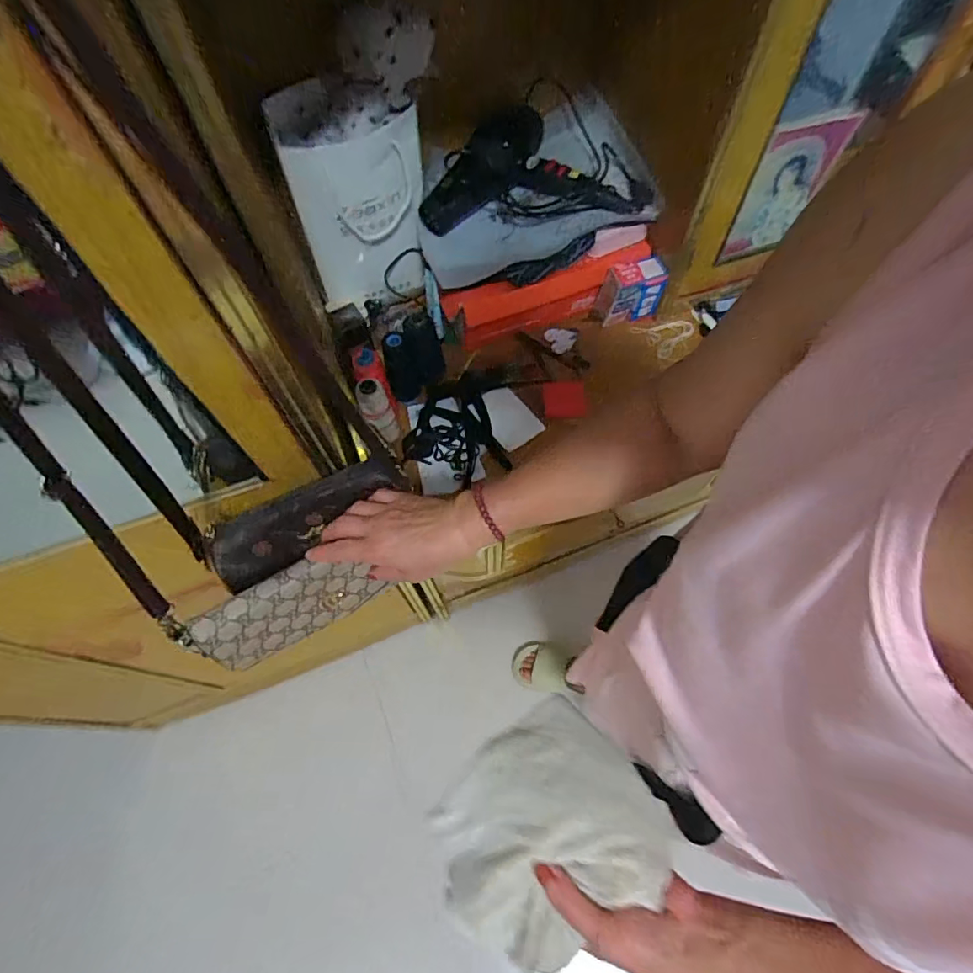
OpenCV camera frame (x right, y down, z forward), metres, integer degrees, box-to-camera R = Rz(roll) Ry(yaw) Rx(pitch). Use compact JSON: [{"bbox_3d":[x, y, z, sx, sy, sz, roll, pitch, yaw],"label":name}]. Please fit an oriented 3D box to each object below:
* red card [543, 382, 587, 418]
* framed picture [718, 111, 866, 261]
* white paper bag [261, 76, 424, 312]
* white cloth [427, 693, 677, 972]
[{"bbox_3d":[0.120,-0.134,0.771,0.062,0.004,0.064,-2,63,1],"label":"red card"},{"bbox_3d":[0.419,-0.417,0.704,0.121,0.194,0.011,-15,63,-5],"label":"framed picture"},{"bbox_3d":[-0.173,-0.397,0.714,0.177,0.264,0.110,-11,63,-3],"label":"white paper bag"},{"bbox_3d":[0.040,0.240,0.351,0.150,0.046,0.126,-32,66,-13],"label":"white cloth"}]

